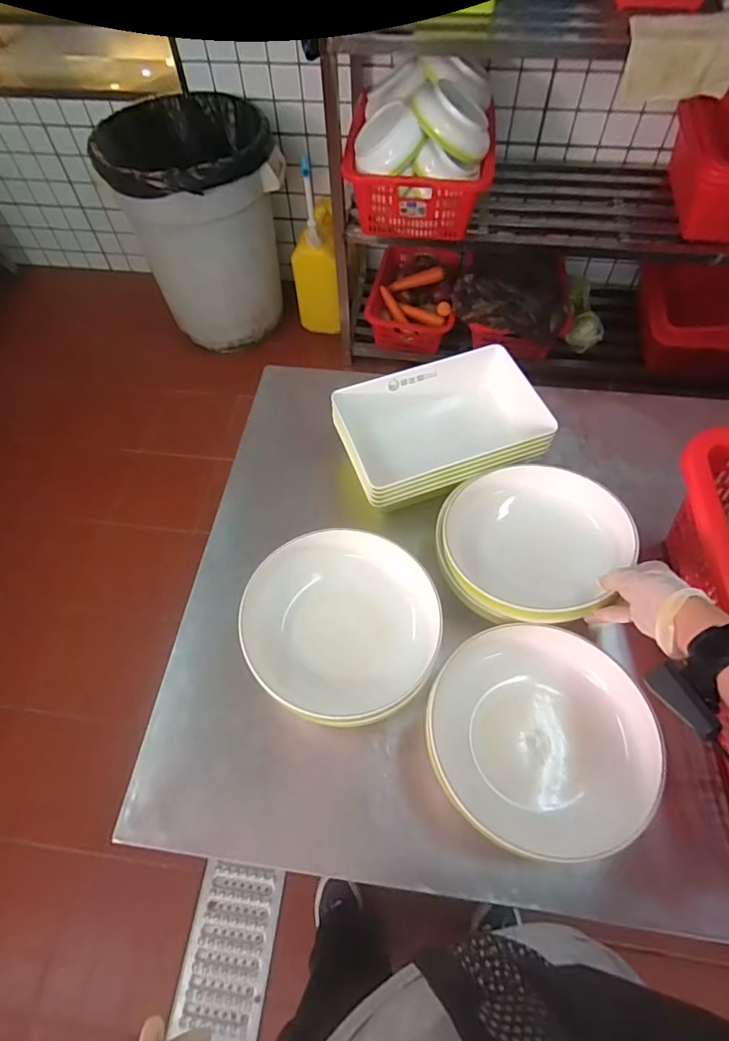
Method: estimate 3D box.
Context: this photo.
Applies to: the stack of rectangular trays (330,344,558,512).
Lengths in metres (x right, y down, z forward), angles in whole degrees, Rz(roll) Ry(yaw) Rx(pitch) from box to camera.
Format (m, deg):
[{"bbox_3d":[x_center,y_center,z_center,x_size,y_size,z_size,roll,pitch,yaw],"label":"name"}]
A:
[{"bbox_3d":[0.117,-0.140,0.829,0.286,0.098,0.219,-16,59,-8],"label":"stack of rectangular trays"}]

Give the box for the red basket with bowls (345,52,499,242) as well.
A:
[{"bbox_3d":[0.163,-1.102,1.534,0.406,0.312,0.418,5,59,4],"label":"red basket with bowls"}]

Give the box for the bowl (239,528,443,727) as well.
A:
[{"bbox_3d":[-0.027,0.126,0.648,0.233,0.067,0.216,-7,59,-3],"label":"bowl"}]

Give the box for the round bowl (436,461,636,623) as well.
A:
[{"bbox_3d":[0.229,0.041,0.726,0.246,0.085,0.210,0,59,2],"label":"round bowl"}]

